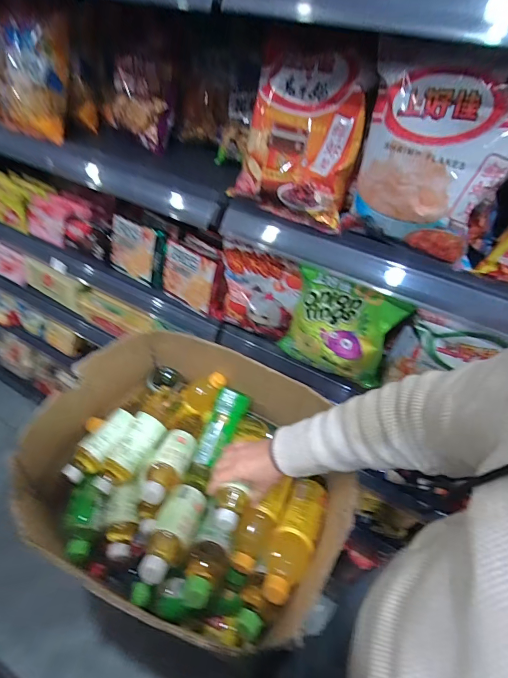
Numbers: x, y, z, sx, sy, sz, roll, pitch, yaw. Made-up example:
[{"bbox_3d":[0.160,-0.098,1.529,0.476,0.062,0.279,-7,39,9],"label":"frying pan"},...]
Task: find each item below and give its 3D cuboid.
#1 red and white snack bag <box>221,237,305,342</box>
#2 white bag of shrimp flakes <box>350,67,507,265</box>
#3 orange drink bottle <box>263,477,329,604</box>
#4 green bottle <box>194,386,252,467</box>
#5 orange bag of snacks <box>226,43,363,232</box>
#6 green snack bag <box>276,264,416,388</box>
[{"bbox_3d":[0.004,-0.081,0.616,0.147,0.153,0.041,25,47,18],"label":"red and white snack bag"},{"bbox_3d":[0.190,-0.185,0.390,0.146,0.164,0.031,24,47,17],"label":"white bag of shrimp flakes"},{"bbox_3d":[0.064,0.310,0.558,0.067,0.068,0.209,21,32,14],"label":"orange drink bottle"},{"bbox_3d":[-0.063,0.177,0.715,0.061,0.063,0.153,23,75,16],"label":"green bottle"},{"bbox_3d":[0.059,-0.258,0.465,0.157,0.184,0.071,29,49,21],"label":"orange bag of snacks"},{"bbox_3d":[0.129,-0.013,0.545,0.171,0.175,0.044,23,47,16],"label":"green snack bag"}]

